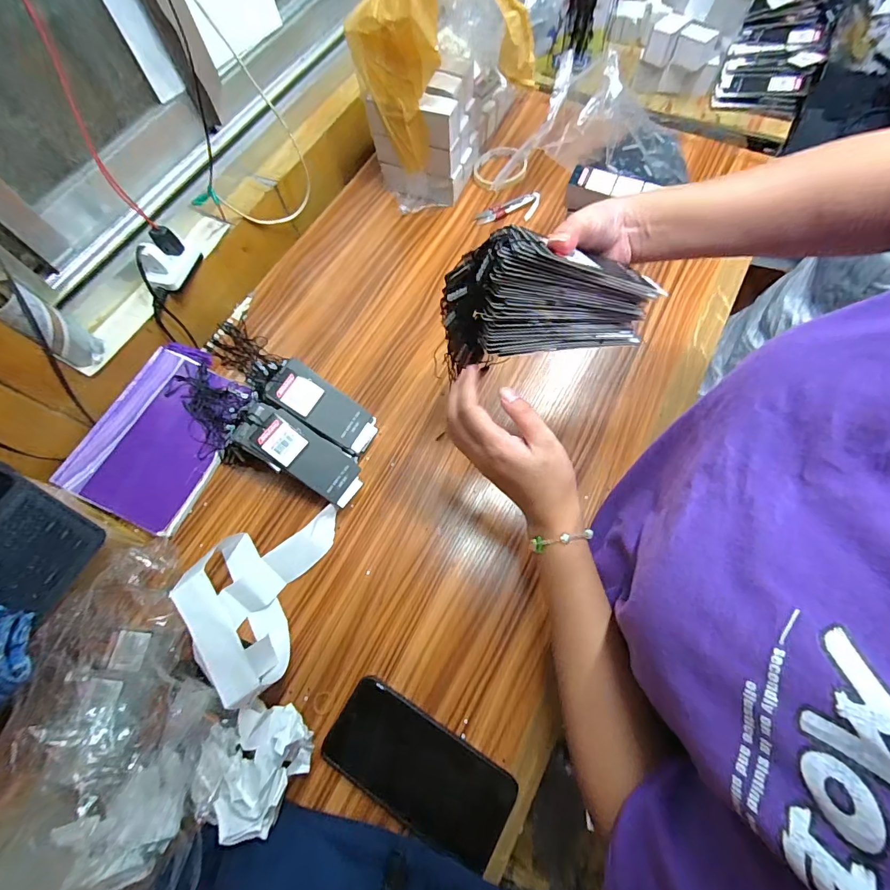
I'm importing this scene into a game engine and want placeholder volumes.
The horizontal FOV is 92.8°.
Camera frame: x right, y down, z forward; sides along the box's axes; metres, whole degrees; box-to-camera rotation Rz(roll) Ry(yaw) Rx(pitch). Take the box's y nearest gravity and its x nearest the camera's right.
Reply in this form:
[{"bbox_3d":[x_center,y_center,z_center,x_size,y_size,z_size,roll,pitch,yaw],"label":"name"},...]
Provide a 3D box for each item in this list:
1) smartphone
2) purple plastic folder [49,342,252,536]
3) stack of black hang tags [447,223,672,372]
[{"bbox_3d":[-0.024,0.289,0.382,0.166,0.011,0.076,28,53,13],"label":"smartphone"},{"bbox_3d":[-0.341,-0.017,0.521,0.149,0.031,0.214,20,71,10],"label":"purple plastic folder"},{"bbox_3d":[0.078,-0.116,0.334,0.157,0.098,0.067,-3,69,2],"label":"stack of black hang tags"}]

